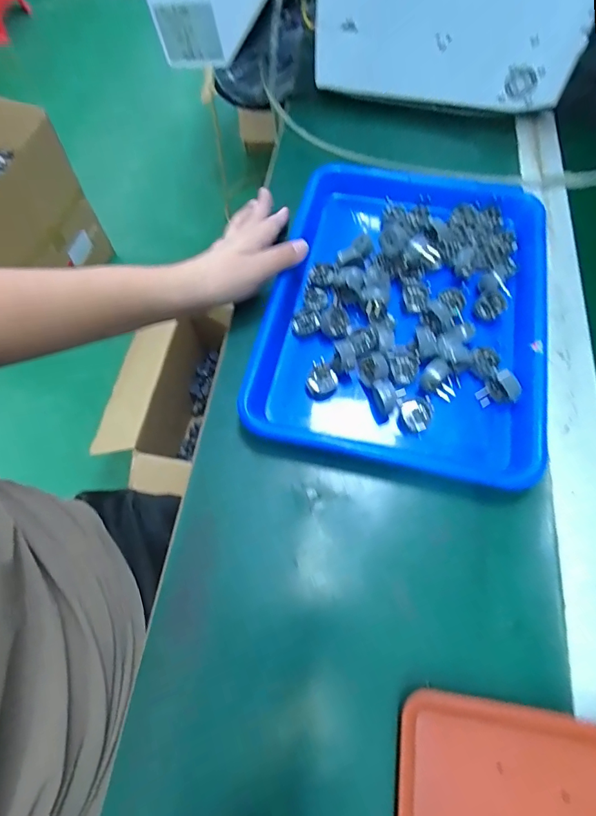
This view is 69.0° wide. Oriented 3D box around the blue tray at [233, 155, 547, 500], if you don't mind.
[{"bbox_3d":[0.103,-0.101,0.427,0.258,0.048,0.337,9,65,5],"label":"blue tray"}]

